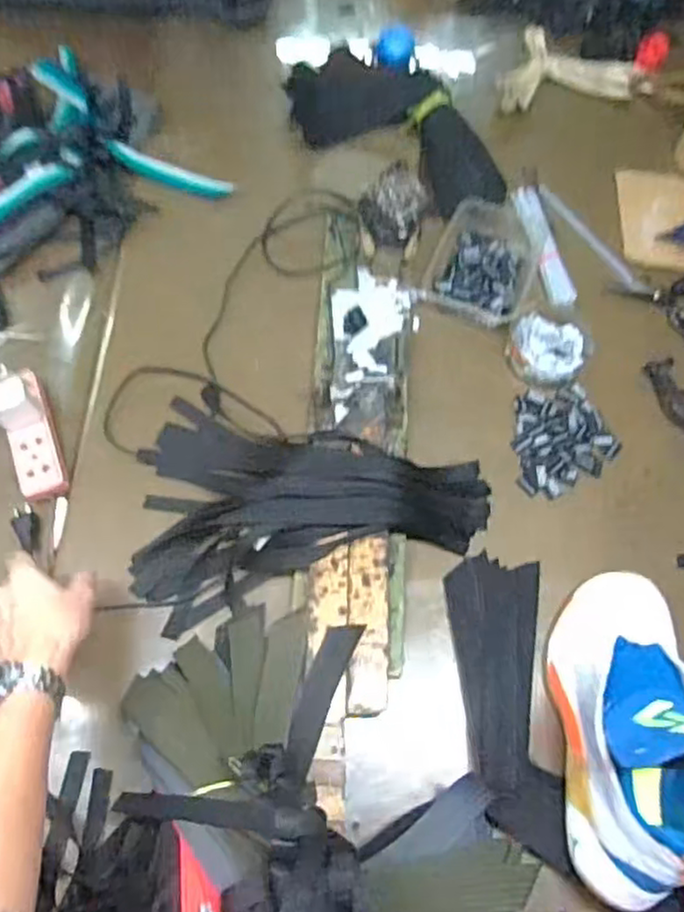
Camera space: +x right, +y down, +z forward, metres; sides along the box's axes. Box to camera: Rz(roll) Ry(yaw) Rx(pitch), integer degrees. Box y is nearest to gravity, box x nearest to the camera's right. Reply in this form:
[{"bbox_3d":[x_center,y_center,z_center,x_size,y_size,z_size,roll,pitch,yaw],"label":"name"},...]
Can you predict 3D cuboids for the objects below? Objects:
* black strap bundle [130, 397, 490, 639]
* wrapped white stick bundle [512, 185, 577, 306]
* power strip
[{"bbox_3d":[-0.026,0.037,0.669,0.362,0.043,0.234,-4,66,-5],"label":"black strap bundle"},{"bbox_3d":[0.256,-0.276,0.841,0.038,0.033,0.198,-5,66,-6],"label":"wrapped white stick bundle"},{"bbox_3d":[-0.325,-0.024,0.689,0.044,0.017,0.147,-18,68,-11],"label":"power strip"}]

